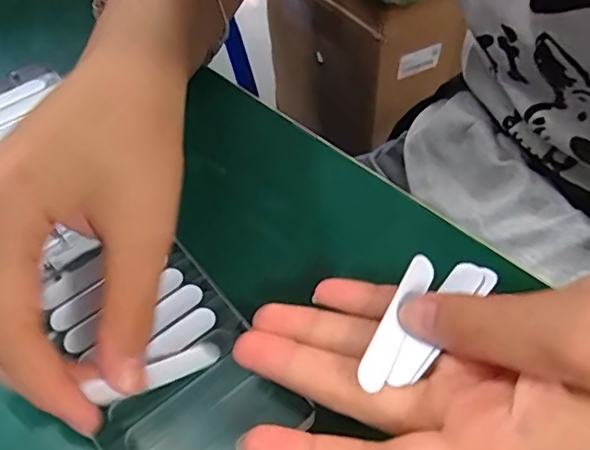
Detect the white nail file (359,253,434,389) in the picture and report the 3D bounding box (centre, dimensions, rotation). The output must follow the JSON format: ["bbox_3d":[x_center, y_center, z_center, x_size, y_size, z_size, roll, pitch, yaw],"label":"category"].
[{"bbox_3d":[0.034,0.030,0.185,0.008,0.006,0.049,23,58,17],"label":"white nail file"}]

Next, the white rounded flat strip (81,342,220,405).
[{"bbox_3d":[-0.050,0.053,0.205,0.046,0.004,0.010,-16,54,-32],"label":"white rounded flat strip"}]

